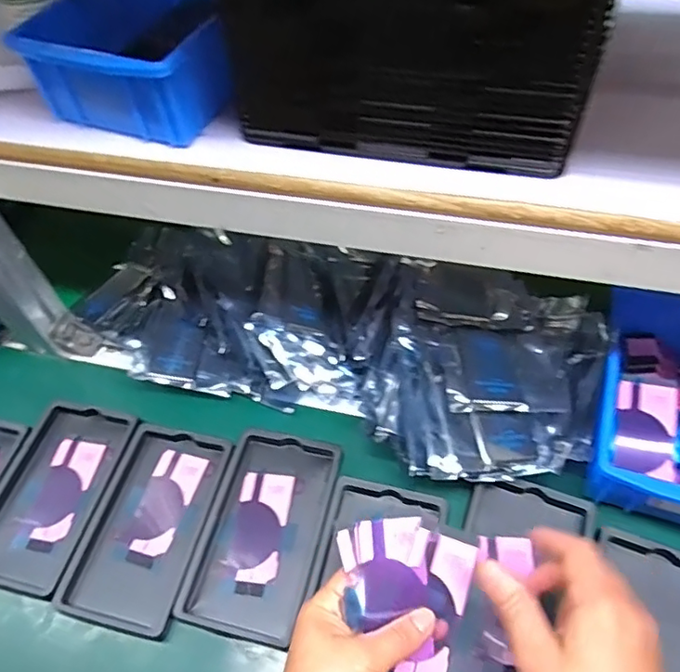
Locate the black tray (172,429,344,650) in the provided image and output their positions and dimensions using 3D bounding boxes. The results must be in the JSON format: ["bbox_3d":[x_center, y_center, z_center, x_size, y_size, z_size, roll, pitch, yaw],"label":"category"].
[{"bbox_3d":[-0.061,0.156,0.462,0.092,0.010,0.159,11,58,12],"label":"black tray"}]

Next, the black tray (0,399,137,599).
[{"bbox_3d":[-0.251,0.132,0.493,0.095,0.011,0.160,10,58,11],"label":"black tray"}]

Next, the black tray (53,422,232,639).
[{"bbox_3d":[-0.158,0.154,0.474,0.094,0.015,0.160,8,58,10],"label":"black tray"}]

